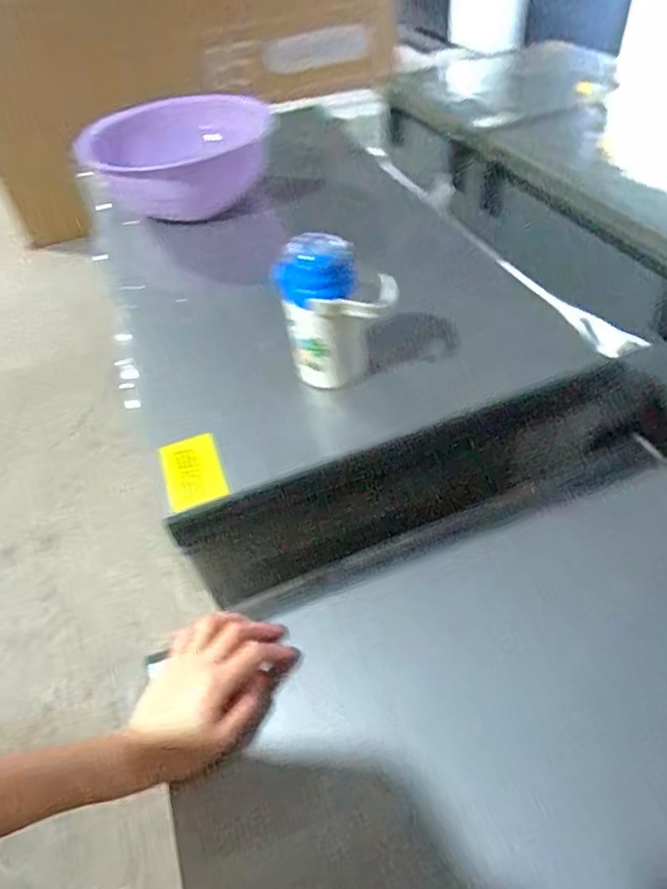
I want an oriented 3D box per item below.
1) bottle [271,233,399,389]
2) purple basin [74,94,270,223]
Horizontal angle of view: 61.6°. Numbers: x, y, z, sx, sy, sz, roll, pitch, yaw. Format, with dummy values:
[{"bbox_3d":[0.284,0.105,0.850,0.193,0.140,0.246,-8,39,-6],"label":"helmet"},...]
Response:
[{"bbox_3d":[0.006,-0.154,0.657,0.127,0.173,0.073,0,48,6],"label":"bottle"},{"bbox_3d":[-0.316,-0.567,1.112,0.384,0.133,0.395,-3,48,3],"label":"purple basin"}]

